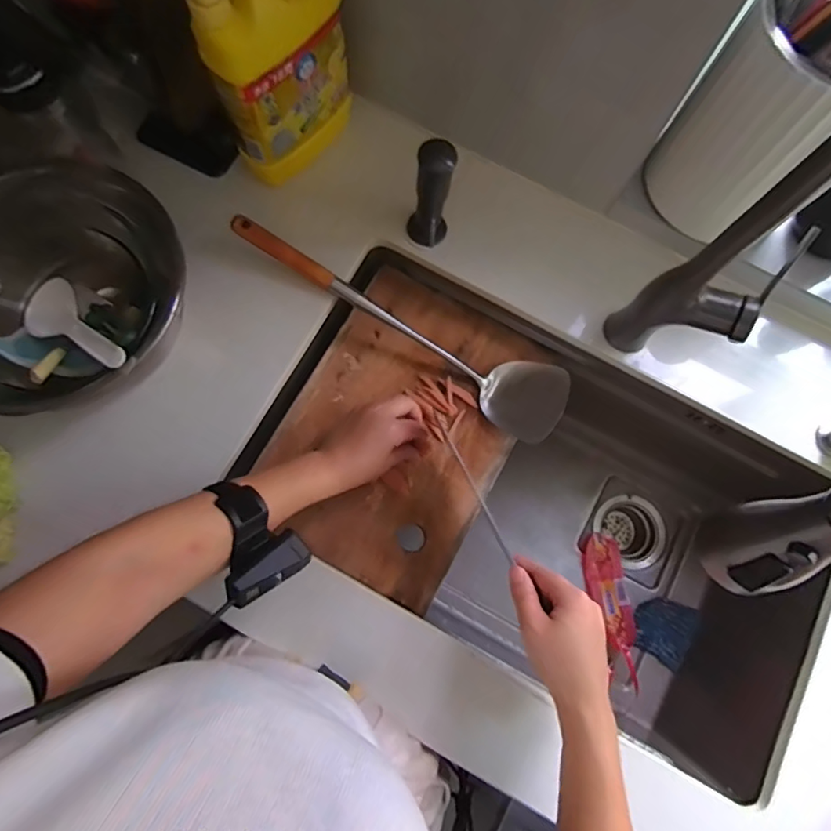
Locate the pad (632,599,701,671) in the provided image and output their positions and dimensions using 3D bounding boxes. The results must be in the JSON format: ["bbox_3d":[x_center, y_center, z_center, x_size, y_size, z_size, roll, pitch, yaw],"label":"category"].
[{"bbox_3d":[0.337,0.289,0.698,0.072,0.020,0.082,33,78,6],"label":"pad"}]

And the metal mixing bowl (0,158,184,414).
[{"bbox_3d":[-0.345,-0.113,0.514,0.240,0.115,0.234,0,77,-2],"label":"metal mixing bowl"}]

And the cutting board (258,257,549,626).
[{"bbox_3d":[-0.016,0.012,0.598,0.246,0.011,0.341,29,78,5],"label":"cutting board"}]

